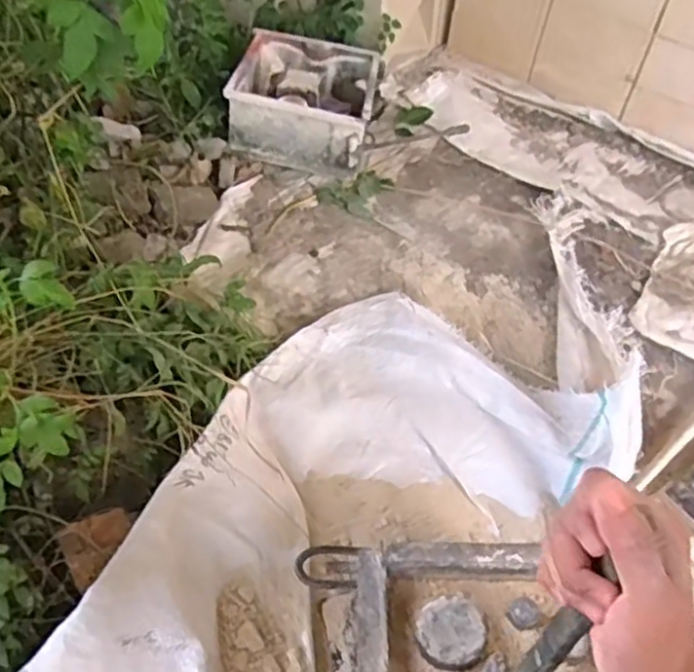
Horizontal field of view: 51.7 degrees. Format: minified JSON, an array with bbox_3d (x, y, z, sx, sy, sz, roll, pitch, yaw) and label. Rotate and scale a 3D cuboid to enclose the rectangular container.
[{"bbox_3d":[-0.073,-0.412,1.280,0.237,0.139,0.231,9,48,3],"label":"rectangular container"}]

